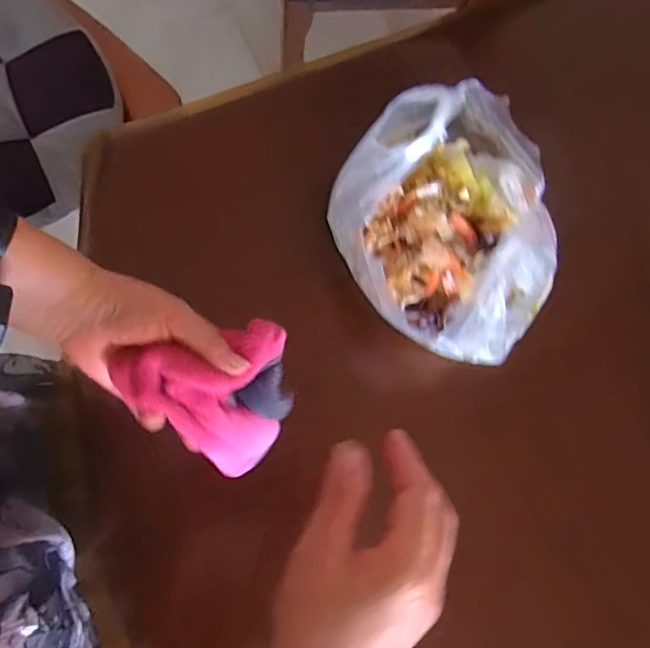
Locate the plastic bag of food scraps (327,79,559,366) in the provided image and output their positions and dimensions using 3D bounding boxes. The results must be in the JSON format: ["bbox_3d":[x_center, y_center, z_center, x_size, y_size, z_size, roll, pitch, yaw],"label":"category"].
[{"bbox_3d":[0.106,-0.075,0.430,0.158,0.128,0.187,-24,78,-6],"label":"plastic bag of food scraps"}]

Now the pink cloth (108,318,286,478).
[{"bbox_3d":[-0.074,0.057,0.391,0.107,0.075,0.091,-15,77,-4],"label":"pink cloth"}]

